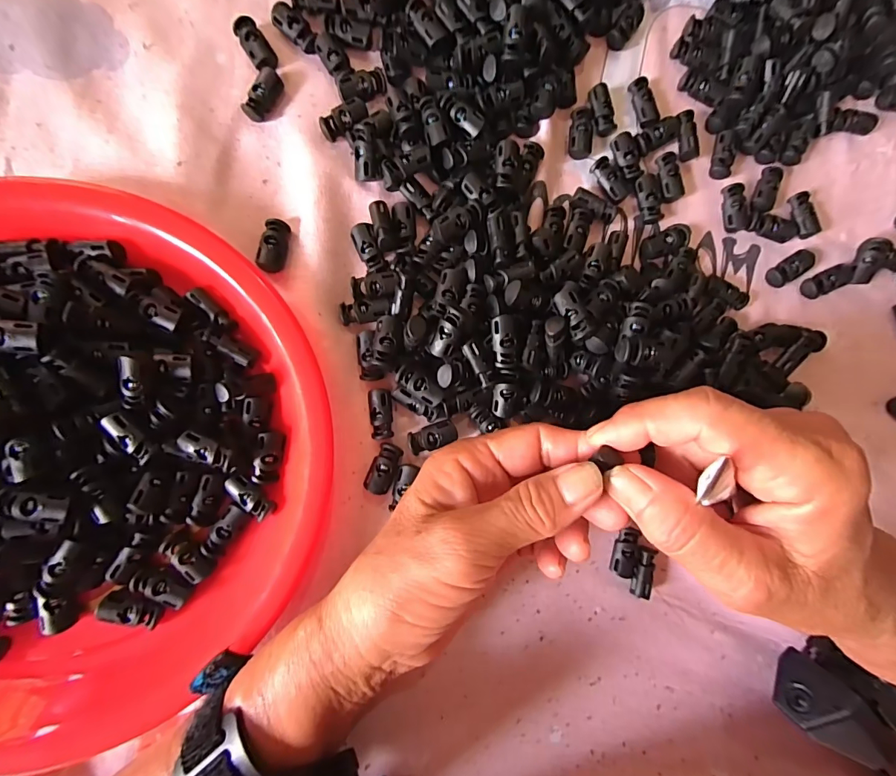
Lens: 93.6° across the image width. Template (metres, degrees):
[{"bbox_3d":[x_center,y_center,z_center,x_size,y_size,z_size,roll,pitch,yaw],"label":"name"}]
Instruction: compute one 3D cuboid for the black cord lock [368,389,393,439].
[{"bbox_3d":[-0.037,0.014,0.233,0.013,0.010,0.027,-4,89,-6],"label":"black cord lock"}]

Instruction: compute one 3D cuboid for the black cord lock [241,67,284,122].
[{"bbox_3d":[-0.104,-0.165,0.237,0.014,0.007,0.028,26,86,-5],"label":"black cord lock"}]

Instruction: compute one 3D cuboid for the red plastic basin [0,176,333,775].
[{"bbox_3d":[-0.191,0.032,0.190,0.265,0.067,0.259,0,89,-6],"label":"red plastic basin"}]

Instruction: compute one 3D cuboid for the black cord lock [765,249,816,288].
[{"bbox_3d":[0.212,-0.074,0.260,0.028,0.008,0.013,-32,92,-6],"label":"black cord lock"}]

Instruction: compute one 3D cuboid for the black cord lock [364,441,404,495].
[{"bbox_3d":[-0.035,0.044,0.231,0.014,0.011,0.027,24,86,-5],"label":"black cord lock"}]

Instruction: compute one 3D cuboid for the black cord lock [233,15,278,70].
[{"bbox_3d":[-0.108,-0.194,0.238,0.014,0.008,0.030,-27,91,-6],"label":"black cord lock"}]

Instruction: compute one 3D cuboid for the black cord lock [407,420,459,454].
[{"bbox_3d":[-0.009,0.027,0.235,0.027,0.009,0.013,-21,91,-6],"label":"black cord lock"}]

